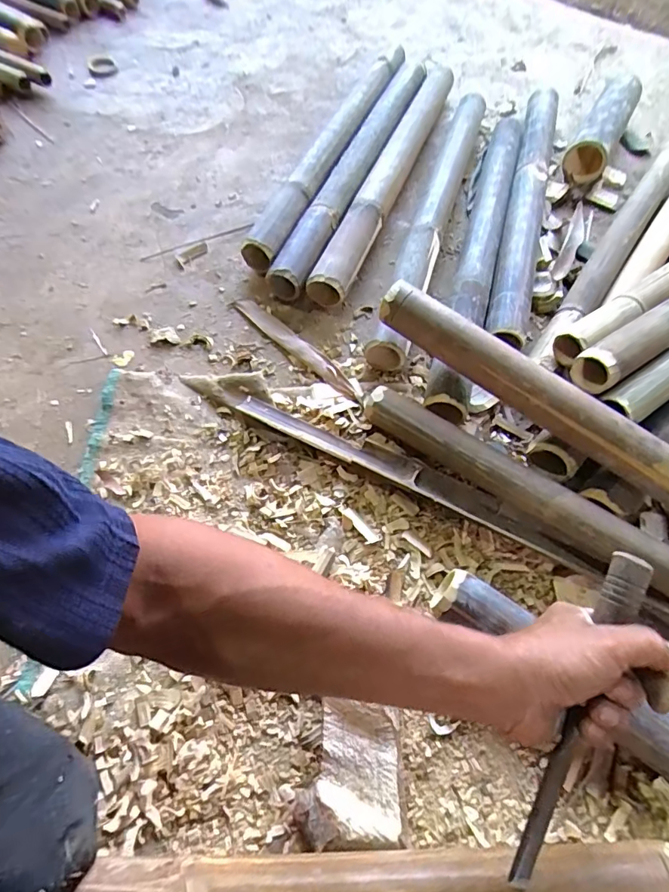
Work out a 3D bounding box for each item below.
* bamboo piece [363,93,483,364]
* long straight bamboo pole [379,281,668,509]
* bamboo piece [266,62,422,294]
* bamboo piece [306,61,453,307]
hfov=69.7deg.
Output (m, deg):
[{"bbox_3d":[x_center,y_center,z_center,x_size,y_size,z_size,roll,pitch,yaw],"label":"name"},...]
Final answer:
[{"bbox_3d":[0.162,-0.370,0.770,0.049,0.056,0.614,17,64,6],"label":"bamboo piece"},{"bbox_3d":[0.319,0.017,0.496,0.661,0.051,0.047,38,68,15],"label":"long straight bamboo pole"},{"bbox_3d":[0.042,-0.476,0.818,0.061,0.049,0.609,22,65,8],"label":"bamboo piece"},{"bbox_3d":[0.097,-0.470,0.814,0.063,0.053,0.627,19,64,7],"label":"bamboo piece"}]

